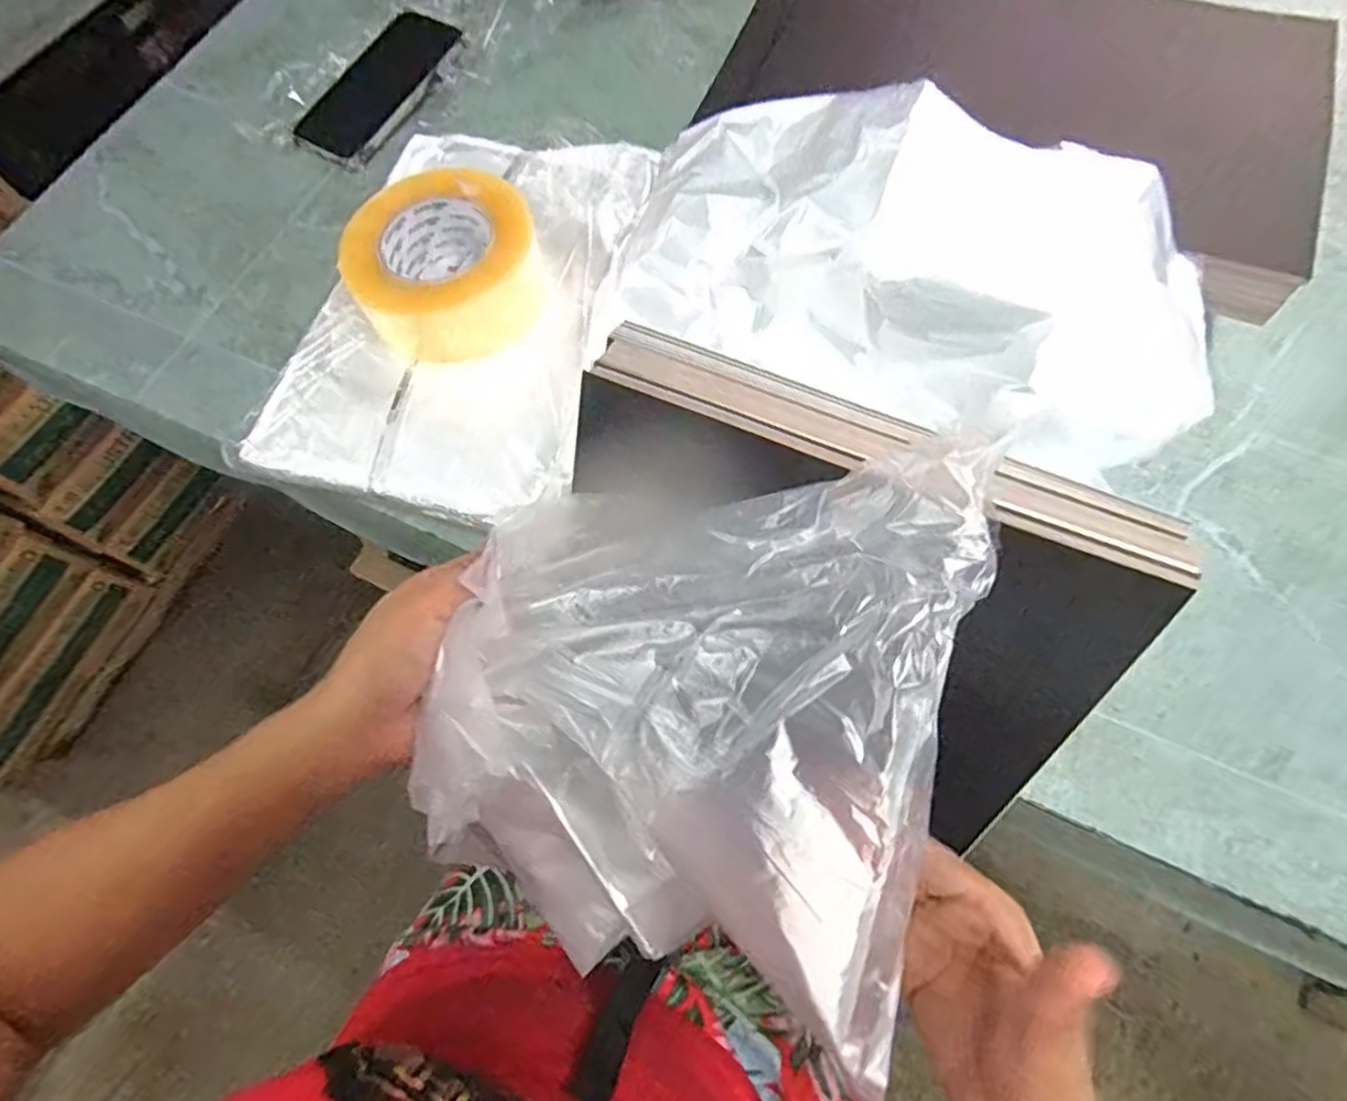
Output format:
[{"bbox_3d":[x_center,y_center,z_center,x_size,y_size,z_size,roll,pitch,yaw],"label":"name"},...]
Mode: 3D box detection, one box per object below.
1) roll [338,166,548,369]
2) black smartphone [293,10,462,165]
[{"bbox_3d":[-0.161,-0.200,0.495,0.123,0.061,0.128,-1,67,3],"label":"roll"},{"bbox_3d":[-0.267,-0.416,0.625,0.082,0.010,0.161,32,80,10],"label":"black smartphone"}]

